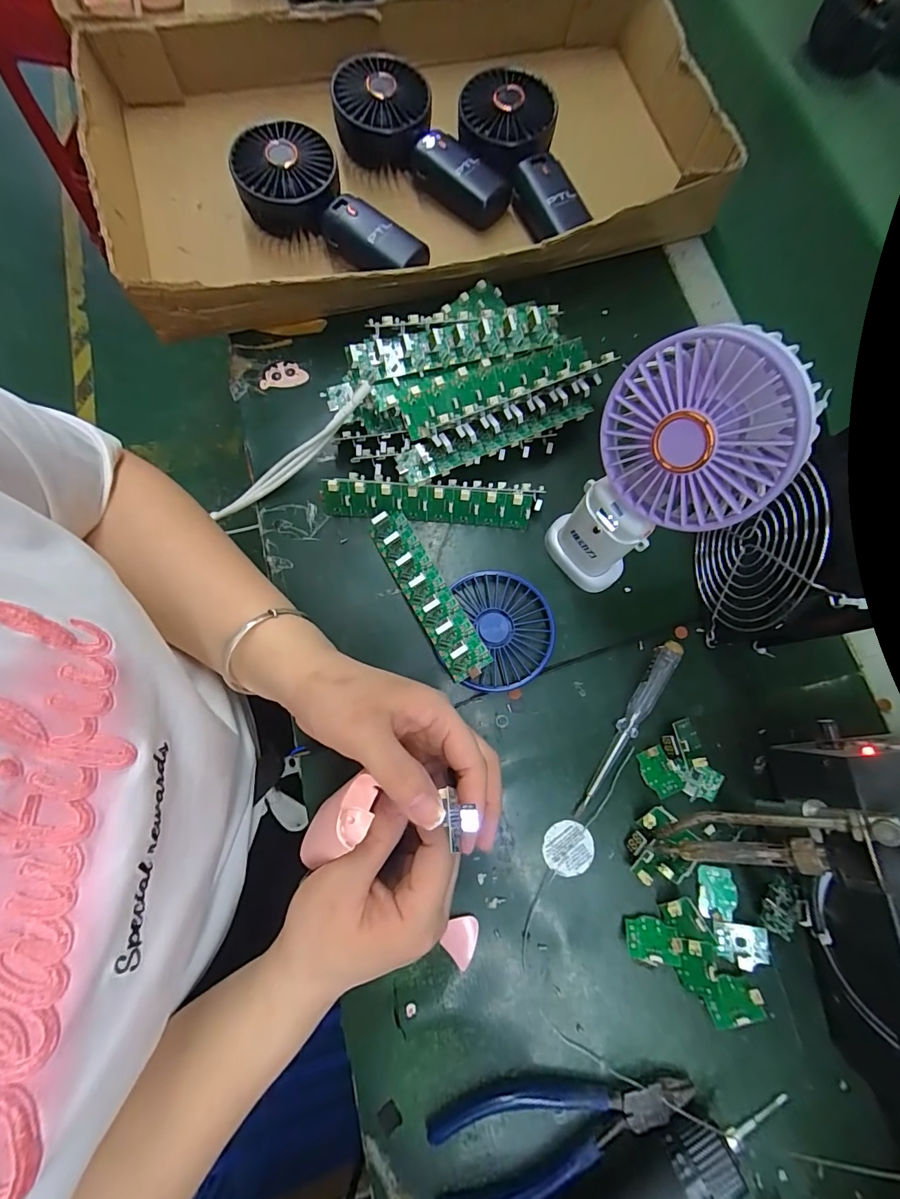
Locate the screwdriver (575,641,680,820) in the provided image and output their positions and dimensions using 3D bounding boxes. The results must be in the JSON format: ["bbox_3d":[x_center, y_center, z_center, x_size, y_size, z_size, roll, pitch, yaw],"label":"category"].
[{"bbox_3d":[0.126,0.089,0.312,0.018,0.008,0.136,31,78,6],"label":"screwdriver"}]

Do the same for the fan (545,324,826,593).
[{"bbox_3d":[0.116,-0.068,0.266,0.079,0.180,0.075,0,76,-1],"label":"fan"}]

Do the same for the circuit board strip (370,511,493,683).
[{"bbox_3d":[-0.017,-0.005,0.328,0.029,0.024,0.135,-29,79,-8],"label":"circuit board strip"}]

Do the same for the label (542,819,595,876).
[{"bbox_3d":[0.079,0.164,0.296,0.033,0.004,0.033,0,76,-1],"label":"label"}]

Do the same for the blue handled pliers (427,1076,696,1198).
[{"bbox_3d":[0.062,0.299,0.257,0.152,0.013,0.049,-20,77,-6],"label":"blue handled pliers"}]

